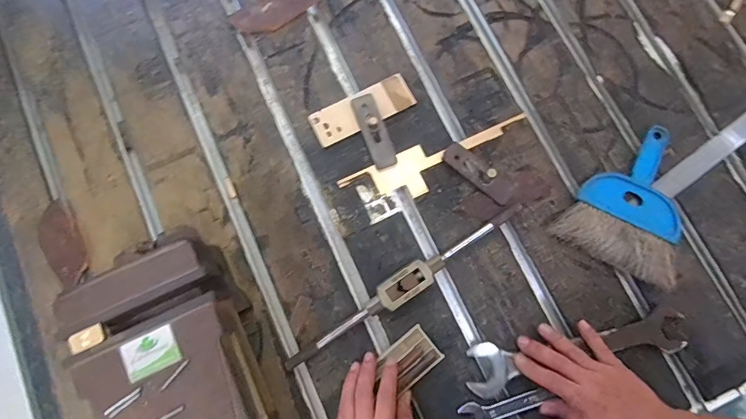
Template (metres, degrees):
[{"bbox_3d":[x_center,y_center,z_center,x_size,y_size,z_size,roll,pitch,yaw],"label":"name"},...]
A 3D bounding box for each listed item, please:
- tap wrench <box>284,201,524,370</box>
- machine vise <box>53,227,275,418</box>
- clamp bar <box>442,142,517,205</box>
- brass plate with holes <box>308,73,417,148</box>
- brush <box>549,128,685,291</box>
[{"bbox_3d":[0.040,0.088,0.497,0.327,0.021,0.032,-33,80,-5],"label":"tap wrench"},{"bbox_3d":[-0.161,0.225,0.428,0.146,0.111,0.433,-28,80,-4],"label":"machine vise"},{"bbox_3d":[0.133,-0.045,0.524,0.097,0.015,0.031,39,82,8],"label":"clamp bar"},{"bbox_3d":[-0.014,-0.129,0.537,0.134,0.006,0.047,-27,84,-5],"label":"brass plate with holes"},{"bbox_3d":[0.324,-0.015,0.511,0.138,0.024,0.183,30,81,6],"label":"brush"}]

